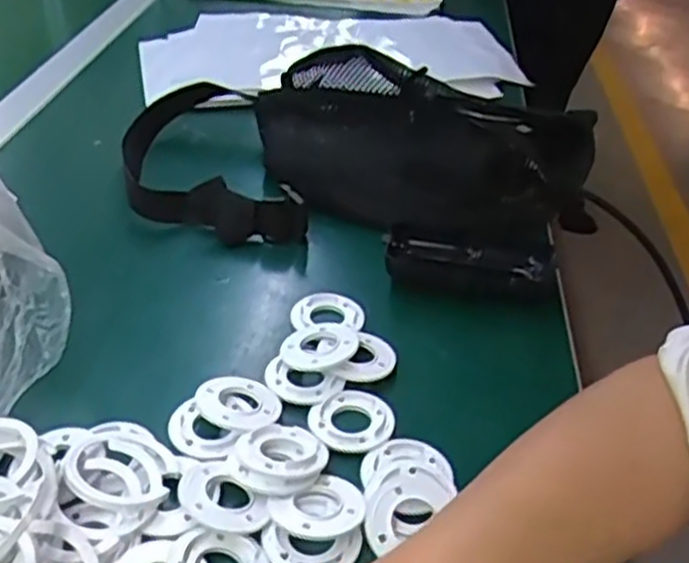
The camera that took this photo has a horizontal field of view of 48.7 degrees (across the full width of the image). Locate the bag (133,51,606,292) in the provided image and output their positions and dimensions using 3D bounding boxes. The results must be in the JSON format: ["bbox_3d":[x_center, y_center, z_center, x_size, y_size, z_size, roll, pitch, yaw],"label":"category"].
[{"bbox_3d":[0.006,-0.104,0.583,0.368,0.082,0.214,11,37,11],"label":"bag"}]

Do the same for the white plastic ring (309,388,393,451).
[{"bbox_3d":[0.004,0.074,0.407,0.044,0.009,0.042,2,36,-2],"label":"white plastic ring"}]

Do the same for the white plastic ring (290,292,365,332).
[{"bbox_3d":[-0.010,0.019,0.484,0.046,0.009,0.046,2,36,-2],"label":"white plastic ring"}]

